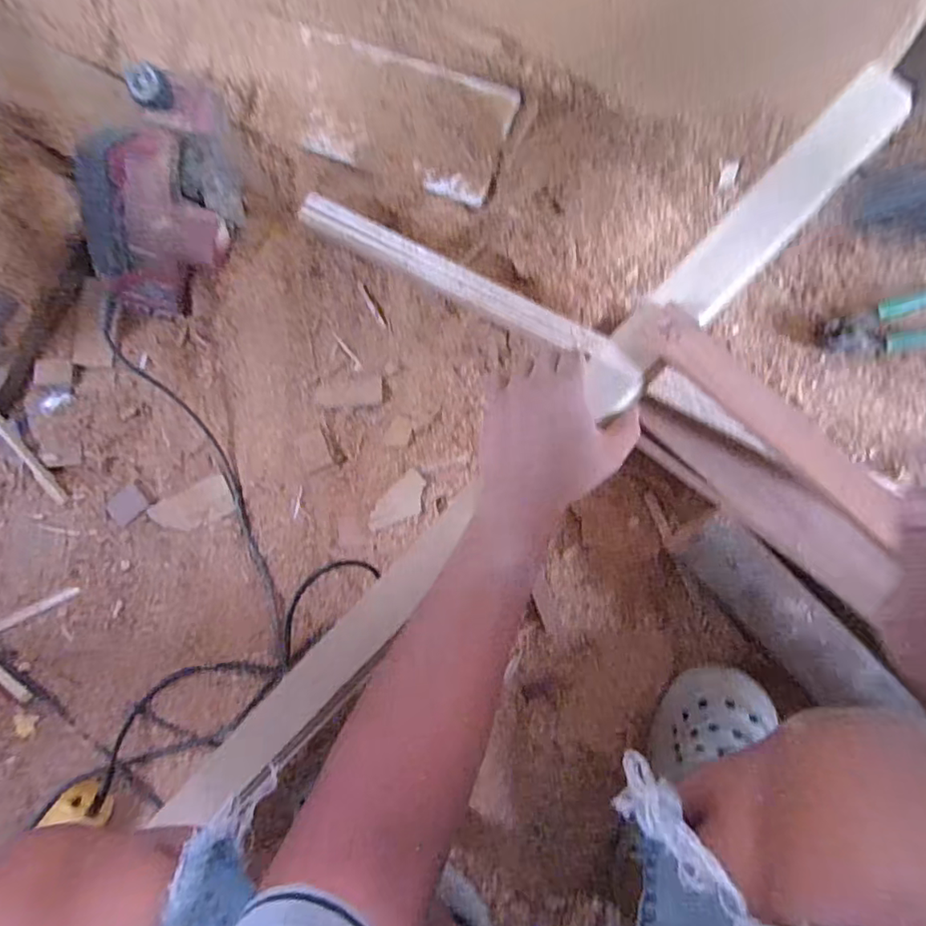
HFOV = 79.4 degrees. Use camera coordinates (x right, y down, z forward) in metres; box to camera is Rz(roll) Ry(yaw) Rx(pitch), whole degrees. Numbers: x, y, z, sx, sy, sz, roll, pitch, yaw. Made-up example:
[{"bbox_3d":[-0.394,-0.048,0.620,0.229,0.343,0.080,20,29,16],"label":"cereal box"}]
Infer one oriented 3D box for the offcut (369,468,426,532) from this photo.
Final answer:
[{"bbox_3d":[-0.071,0.049,0.628,0.038,0.004,0.081,44,95,6],"label":"offcut"}]

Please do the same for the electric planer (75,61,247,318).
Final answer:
[{"bbox_3d":[-0.323,-0.305,0.611,0.118,0.136,0.264,17,92,7],"label":"electric planer"}]

